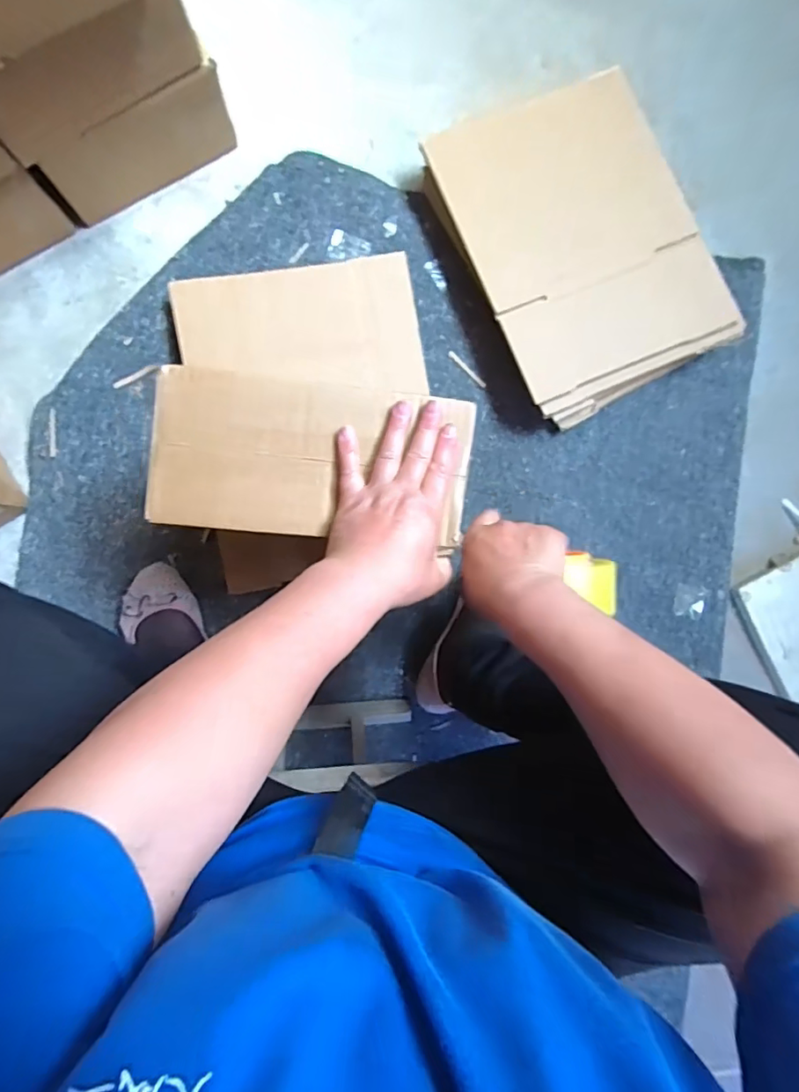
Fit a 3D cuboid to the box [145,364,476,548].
[{"bbox_3d":[-0.068,-0.070,0.427,0.252,0.022,0.122,5,87,-6],"label":"box"}]

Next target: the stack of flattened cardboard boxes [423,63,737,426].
[{"bbox_3d":[0.228,-0.391,0.691,0.302,0.064,0.403,-28,91,-6],"label":"stack of flattened cardboard boxes"}]

